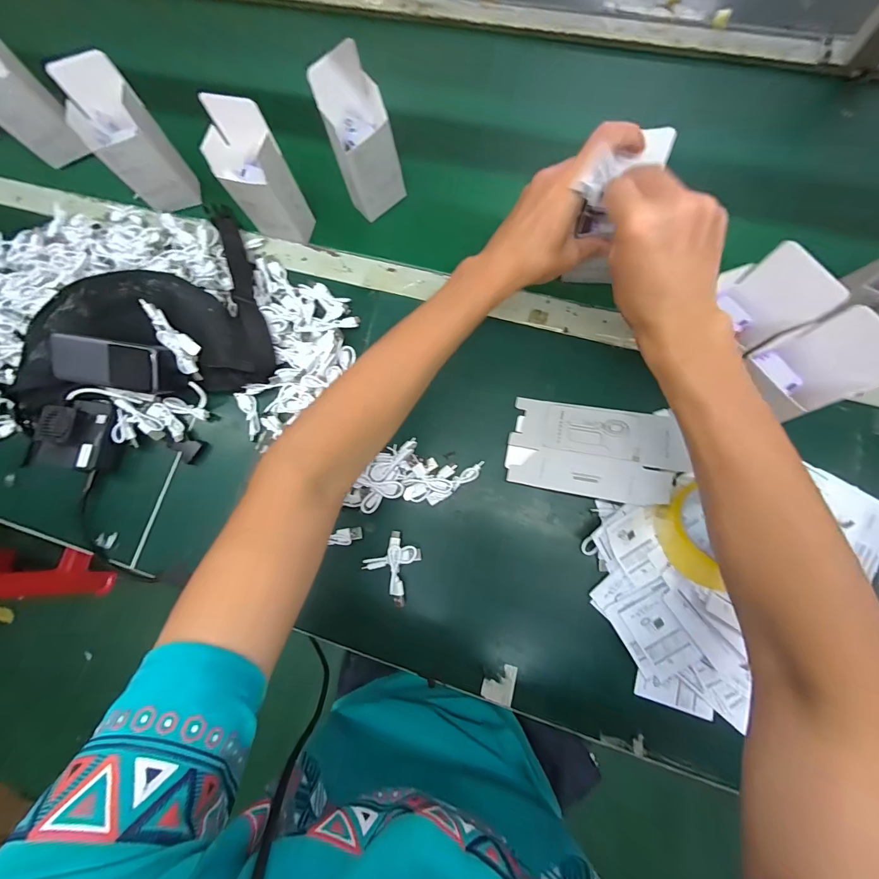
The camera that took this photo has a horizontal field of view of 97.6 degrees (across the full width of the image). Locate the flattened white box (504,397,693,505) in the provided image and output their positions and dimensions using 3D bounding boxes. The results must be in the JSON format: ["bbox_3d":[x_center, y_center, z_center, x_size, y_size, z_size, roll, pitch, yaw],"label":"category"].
[{"bbox_3d":[0.162,0.010,0.410,0.170,0.012,0.100,9,72,16],"label":"flattened white box"}]

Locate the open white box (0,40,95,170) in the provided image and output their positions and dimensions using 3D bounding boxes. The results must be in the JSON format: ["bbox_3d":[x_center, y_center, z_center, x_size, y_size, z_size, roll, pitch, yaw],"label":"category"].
[{"bbox_3d":[-0.574,-0.462,0.524,0.048,0.166,0.081,40,84,10],"label":"open white box"}]

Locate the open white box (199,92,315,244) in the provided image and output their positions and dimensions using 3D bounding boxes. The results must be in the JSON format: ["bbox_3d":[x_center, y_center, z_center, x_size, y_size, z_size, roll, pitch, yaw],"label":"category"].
[{"bbox_3d":[-0.210,-0.304,0.448,0.074,0.136,0.060,16,81,7],"label":"open white box"}]

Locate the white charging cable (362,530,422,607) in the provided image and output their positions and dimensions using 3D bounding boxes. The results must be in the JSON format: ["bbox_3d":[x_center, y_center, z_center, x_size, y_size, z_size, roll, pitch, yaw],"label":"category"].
[{"bbox_3d":[-0.045,0.137,0.415,0.060,0.014,0.055,42,85,10],"label":"white charging cable"}]

